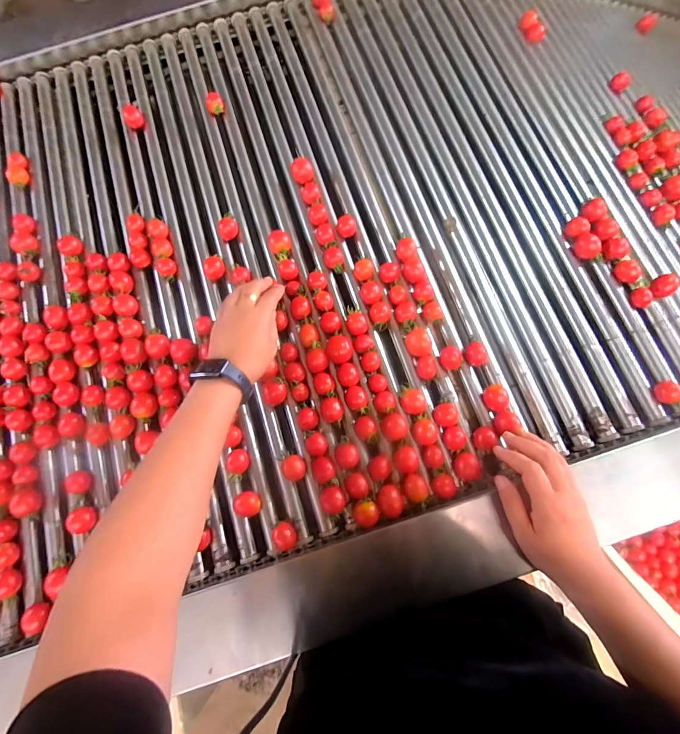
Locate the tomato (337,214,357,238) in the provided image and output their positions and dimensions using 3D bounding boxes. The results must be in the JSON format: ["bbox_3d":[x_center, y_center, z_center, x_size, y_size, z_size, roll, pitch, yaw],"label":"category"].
[{"bbox_3d":[0.009,-0.193,0.525,0.027,0.023,0.026,-1,75,2],"label":"tomato"}]

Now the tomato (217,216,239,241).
[{"bbox_3d":[-0.158,-0.195,0.536,0.029,0.022,0.026,-30,76,-6],"label":"tomato"}]

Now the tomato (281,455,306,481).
[{"bbox_3d":[-0.055,0.121,0.450,0.026,0.022,0.029,-12,75,-1],"label":"tomato"}]

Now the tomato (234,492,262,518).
[{"bbox_3d":[-0.108,0.161,0.444,0.029,0.020,0.028,-1,75,2],"label":"tomato"}]

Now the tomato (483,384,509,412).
[{"bbox_3d":[0.187,0.038,0.455,0.025,0.026,0.030,-37,77,-8],"label":"tomato"}]

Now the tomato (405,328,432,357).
[{"bbox_3d":[0.098,-0.030,0.478,0.029,0.025,0.036,-11,75,-1],"label":"tomato"}]

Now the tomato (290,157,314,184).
[{"bbox_3d":[-0.054,-0.282,0.549,0.032,0.026,0.038,-6,75,0],"label":"tomato"}]

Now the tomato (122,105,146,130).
[{"bbox_3d":[-0.321,-0.388,0.590,0.029,0.027,0.028,-35,76,-7],"label":"tomato"}]

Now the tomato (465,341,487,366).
[{"bbox_3d":[0.170,-0.015,0.473,0.028,0.021,0.029,-1,75,2],"label":"tomato"}]

